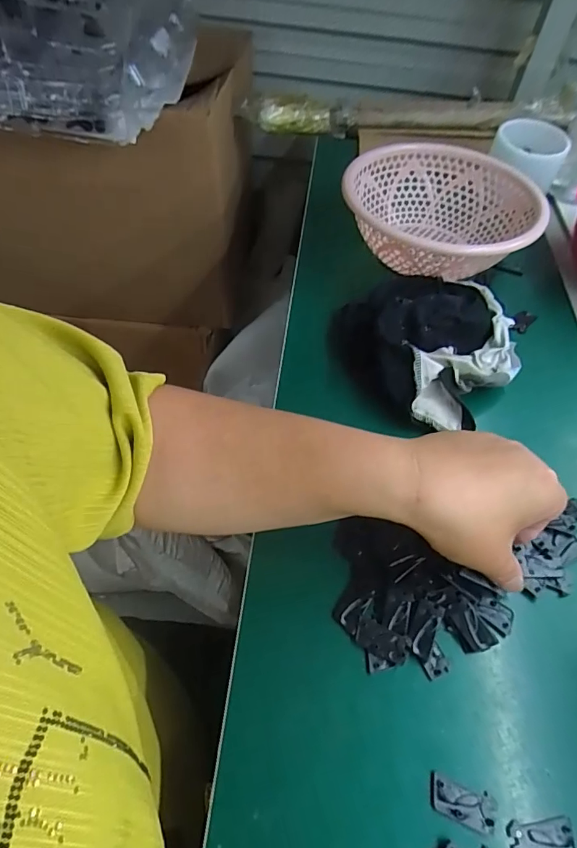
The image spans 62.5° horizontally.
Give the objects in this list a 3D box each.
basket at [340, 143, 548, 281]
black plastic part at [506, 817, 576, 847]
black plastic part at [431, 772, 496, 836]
[{"bbox_3d":[0.160,-0.222,0.519,0.201,0.073,0.194,-2,54,-7],"label":"basket"},{"bbox_3d":[0.132,0.217,0.247,0.034,0.004,0.017,-1,54,-6],"label":"black plastic part"},{"bbox_3d":[0.094,0.204,0.256,0.034,0.004,0.017,18,55,8],"label":"black plastic part"}]

